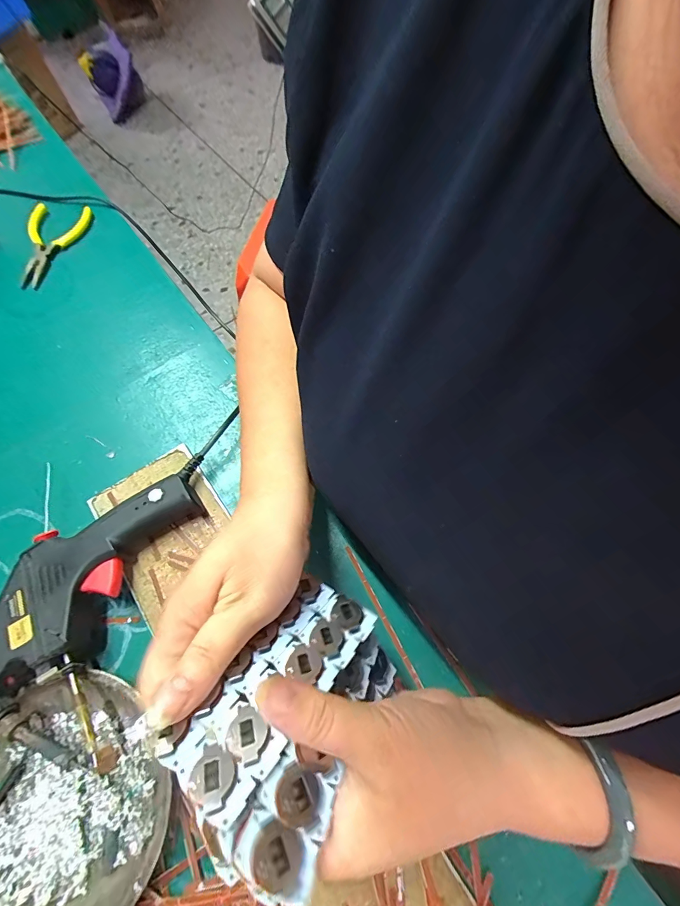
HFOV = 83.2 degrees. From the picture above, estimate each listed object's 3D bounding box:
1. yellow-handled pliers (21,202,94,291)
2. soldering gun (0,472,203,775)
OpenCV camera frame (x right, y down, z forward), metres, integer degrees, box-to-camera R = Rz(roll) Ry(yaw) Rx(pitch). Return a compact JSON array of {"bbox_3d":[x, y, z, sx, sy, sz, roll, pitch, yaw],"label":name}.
[{"bbox_3d":[-0.330,-0.246,0.442,0.073,0.012,0.129,-5,67,0],"label":"yellow-handled pliers"},{"bbox_3d":[-0.181,0.099,0.275,0.107,0.043,0.190,12,68,7],"label":"soldering gun"}]

